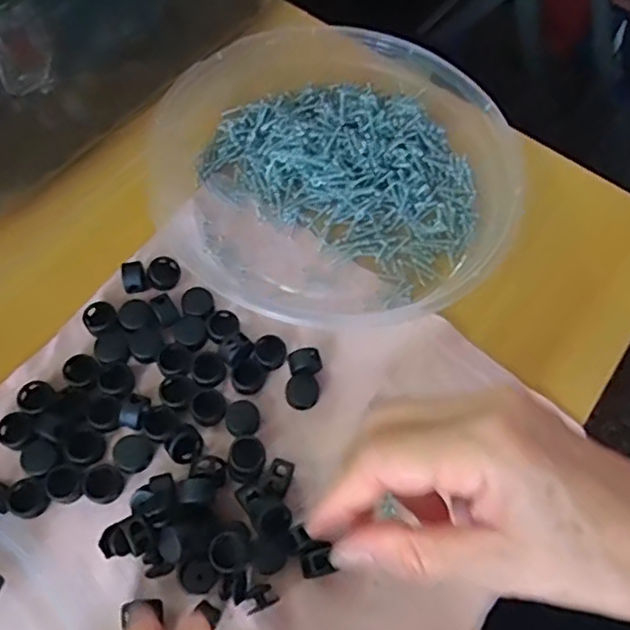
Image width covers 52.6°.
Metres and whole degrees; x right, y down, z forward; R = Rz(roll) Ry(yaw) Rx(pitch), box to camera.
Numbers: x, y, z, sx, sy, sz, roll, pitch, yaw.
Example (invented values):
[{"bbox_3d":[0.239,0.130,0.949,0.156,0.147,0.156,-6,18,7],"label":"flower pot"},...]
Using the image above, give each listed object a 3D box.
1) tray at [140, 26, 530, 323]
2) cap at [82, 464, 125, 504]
[{"bbox_3d":[0.007,-0.086,0.369,0.203,0.038,0.180,-4,63,-6],"label":"tray"},{"bbox_3d":[-0.098,0.079,0.298,0.017,0.007,0.016,2,63,-3],"label":"cap"}]

